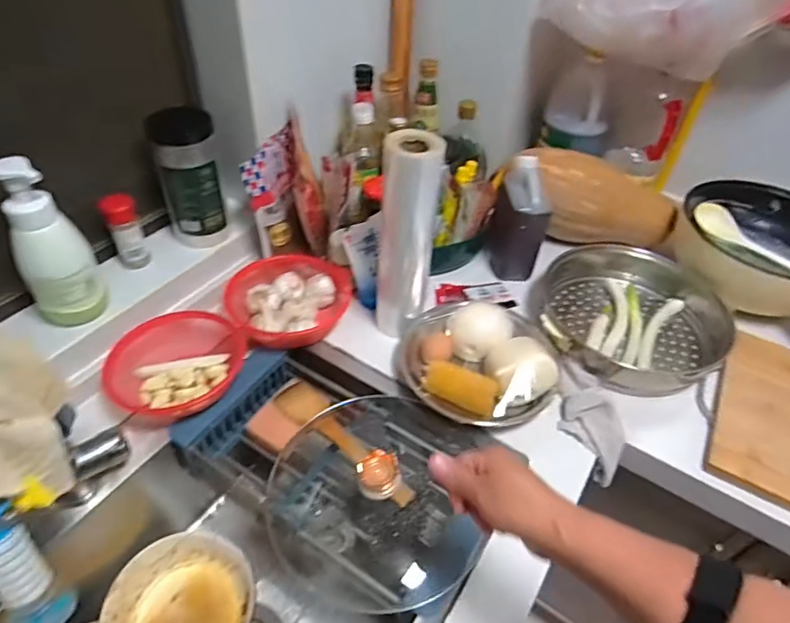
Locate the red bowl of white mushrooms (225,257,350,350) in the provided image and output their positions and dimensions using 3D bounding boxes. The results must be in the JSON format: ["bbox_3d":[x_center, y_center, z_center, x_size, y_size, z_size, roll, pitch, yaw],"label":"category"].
[{"bbox_3d":[-0.154,-0.019,0.794,0.175,0.055,0.143,-21,50,-24],"label":"red bowl of white mushrooms"}]

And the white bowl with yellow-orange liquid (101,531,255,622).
[{"bbox_3d":[-0.262,0.371,0.663,0.163,0.059,0.165,35,52,28],"label":"white bowl with yellow-orange liquid"}]

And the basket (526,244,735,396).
[{"bbox_3d":[0.353,0.004,0.813,0.283,0.089,0.271,2,44,-2],"label":"basket"}]

